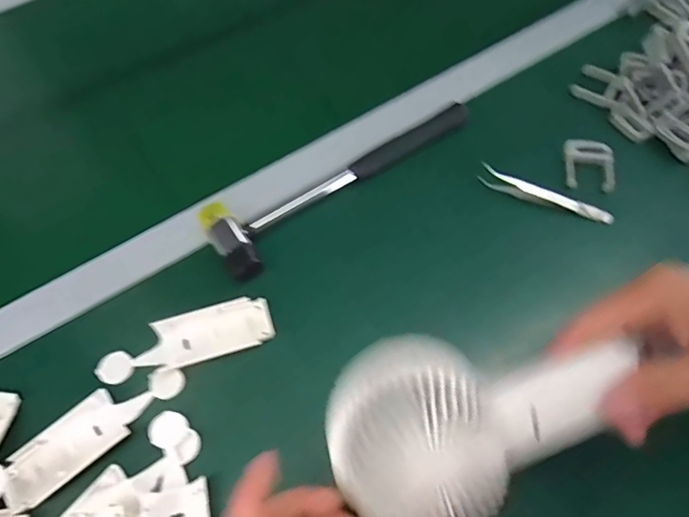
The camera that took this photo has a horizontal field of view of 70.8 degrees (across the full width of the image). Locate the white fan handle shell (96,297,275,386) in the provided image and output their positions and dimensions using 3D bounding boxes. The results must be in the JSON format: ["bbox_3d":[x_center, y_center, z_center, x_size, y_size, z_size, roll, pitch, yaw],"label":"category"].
[{"bbox_3d":[-0.124,0.062,0.375,0.135,0.011,0.040,-16,63,-5],"label":"white fan handle shell"}]

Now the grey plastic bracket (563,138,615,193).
[{"bbox_3d":[0.221,-0.085,0.436,0.041,0.011,0.048,7,64,7],"label":"grey plastic bracket"}]

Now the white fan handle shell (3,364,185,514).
[{"bbox_3d":[-0.180,0.122,0.350,0.133,0.016,0.042,-38,67,-15],"label":"white fan handle shell"}]

